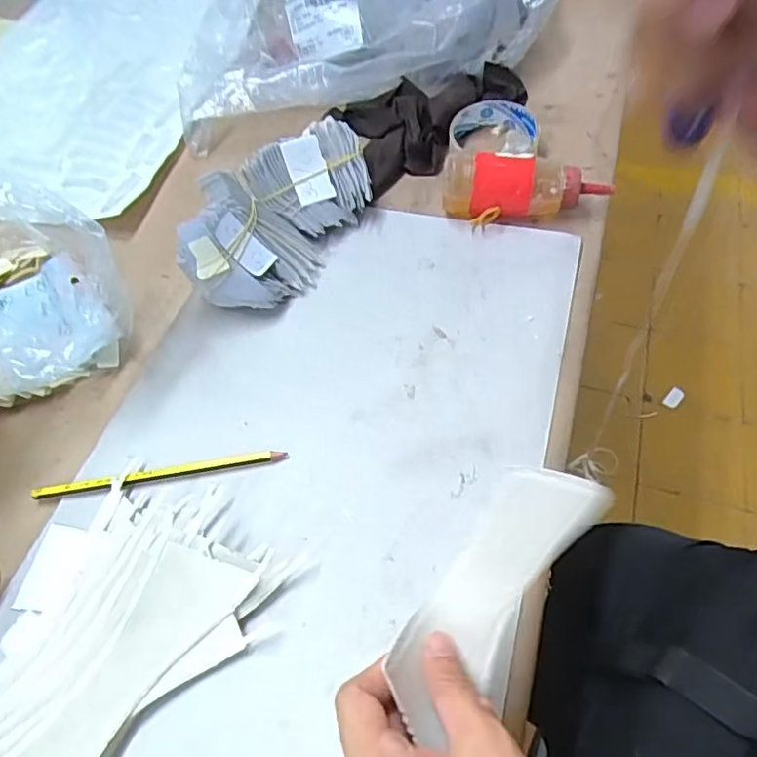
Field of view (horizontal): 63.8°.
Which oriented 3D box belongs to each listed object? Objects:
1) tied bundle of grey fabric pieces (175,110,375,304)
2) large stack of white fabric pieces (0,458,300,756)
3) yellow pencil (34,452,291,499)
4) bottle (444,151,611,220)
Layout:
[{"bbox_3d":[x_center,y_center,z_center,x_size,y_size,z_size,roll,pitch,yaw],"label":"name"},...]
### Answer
[{"bbox_3d":[-0.080,-0.140,0.504,0.089,0.068,0.194,28,63,20],"label":"tied bundle of grey fabric pieces"},{"bbox_3d":[-0.163,0.138,0.346,0.141,0.032,0.184,38,66,25],"label":"large stack of white fabric pieces"},{"bbox_3d":[-0.146,0.064,0.408,0.167,0.004,0.008,-9,56,-2],"label":"yellow pencil"},{"bbox_3d":[0.125,-0.160,0.520,0.137,0.048,0.044,3,57,6],"label":"bottle"}]

